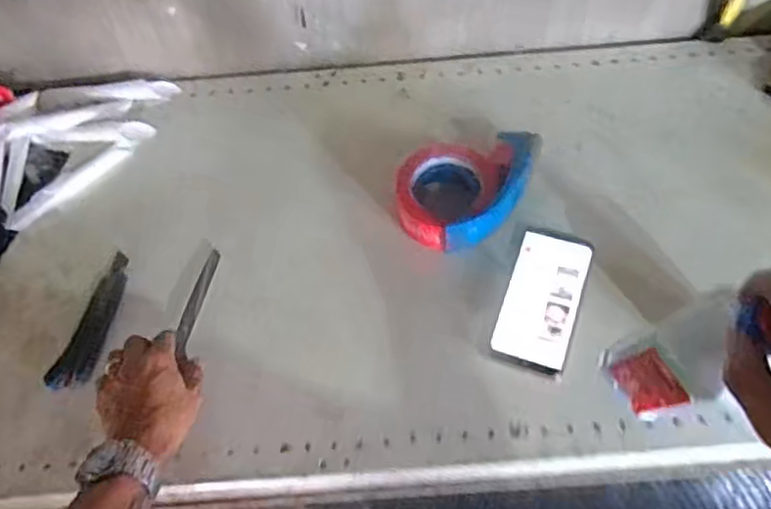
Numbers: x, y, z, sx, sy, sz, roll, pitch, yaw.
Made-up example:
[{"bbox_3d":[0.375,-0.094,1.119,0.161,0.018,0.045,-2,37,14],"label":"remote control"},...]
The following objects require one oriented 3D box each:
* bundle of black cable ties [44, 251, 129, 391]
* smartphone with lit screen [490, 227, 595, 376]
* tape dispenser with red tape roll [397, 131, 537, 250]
[{"bbox_3d":[-0.306,0.068,0.706,0.036,0.010,0.154,13,62,10],"label":"bundle of black cable ties"},{"bbox_3d":[0.164,0.044,0.693,0.077,0.004,0.152,14,65,18],"label":"smartphone with lit screen"},{"bbox_3d":[0.089,-0.071,0.736,0.157,0.055,0.129,5,60,6],"label":"tape dispenser with red tape roll"}]

